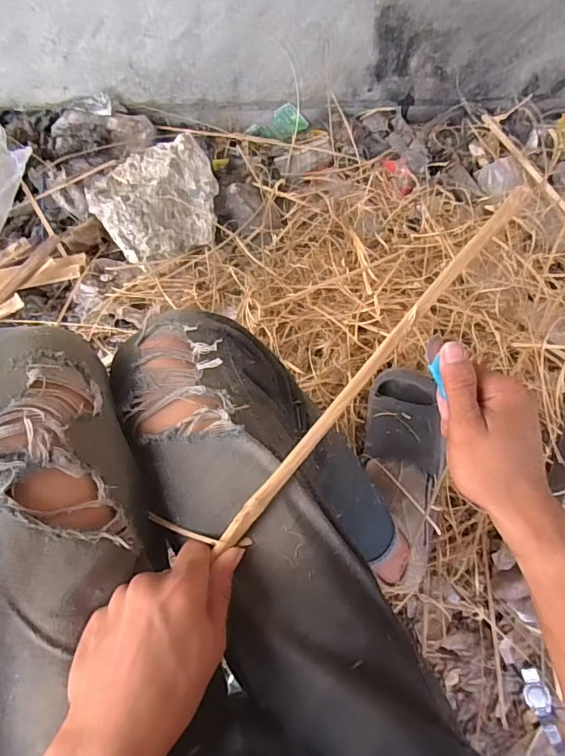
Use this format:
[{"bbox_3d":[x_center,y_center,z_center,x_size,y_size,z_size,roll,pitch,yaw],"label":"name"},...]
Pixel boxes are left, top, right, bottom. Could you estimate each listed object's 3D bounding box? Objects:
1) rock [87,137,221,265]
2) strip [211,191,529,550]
[{"bbox_3d":[-0.221,-0.316,0.873,0.216,0.081,0.187,-22,70,-12],"label":"rock"},{"bbox_3d":[0.082,-0.022,0.381,0.015,0.010,0.368,40,78,12],"label":"strip"}]

